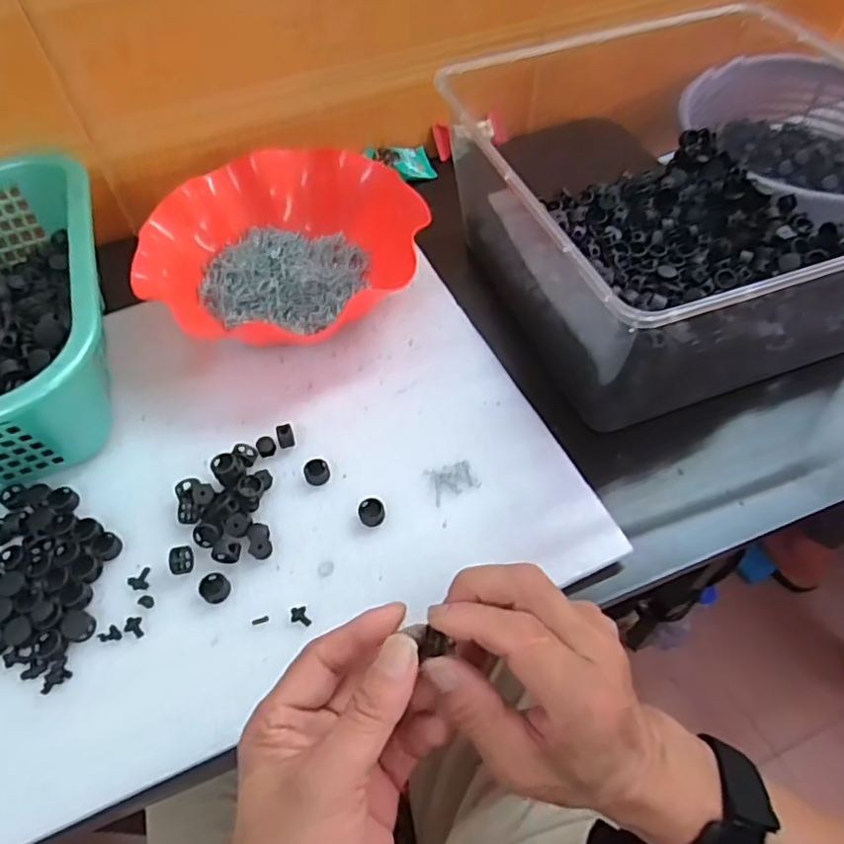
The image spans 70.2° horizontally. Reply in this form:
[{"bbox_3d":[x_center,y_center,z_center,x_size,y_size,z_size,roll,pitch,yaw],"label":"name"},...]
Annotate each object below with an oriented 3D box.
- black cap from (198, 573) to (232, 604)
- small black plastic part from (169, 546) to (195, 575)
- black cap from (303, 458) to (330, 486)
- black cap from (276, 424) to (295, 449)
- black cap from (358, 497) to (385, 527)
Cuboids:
[{"bbox_3d":[-0.128,0.102,0.370,0.019,0.006,0.017,33,63,22],"label":"black cap"},{"bbox_3d":[-0.152,0.087,0.380,0.013,0.011,0.017,-10,56,-4],"label":"small black plastic part"},{"bbox_3d":[-0.073,0.034,0.416,0.017,0.008,0.019,-23,58,-13],"label":"black cap"},{"bbox_3d":[-0.097,0.010,0.428,0.011,0.013,0.012,-17,58,-9],"label":"black cap"},{"bbox_3d":[-0.033,0.060,0.396,0.017,0.009,0.017,-1,56,2],"label":"black cap"}]

